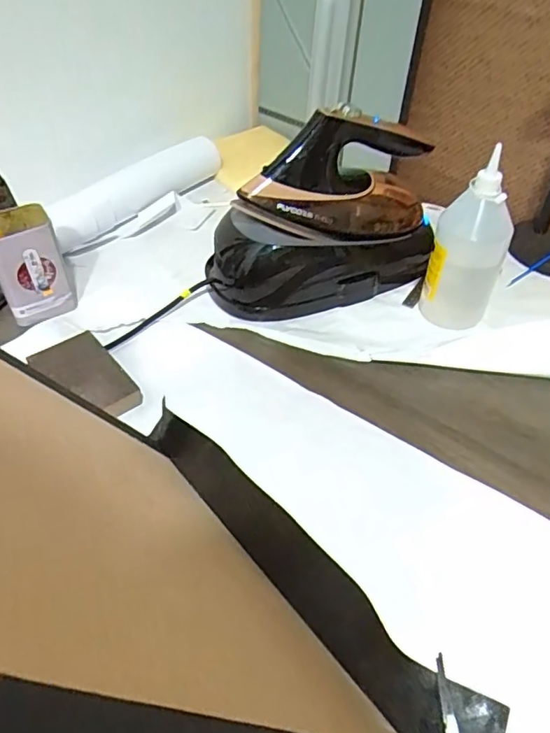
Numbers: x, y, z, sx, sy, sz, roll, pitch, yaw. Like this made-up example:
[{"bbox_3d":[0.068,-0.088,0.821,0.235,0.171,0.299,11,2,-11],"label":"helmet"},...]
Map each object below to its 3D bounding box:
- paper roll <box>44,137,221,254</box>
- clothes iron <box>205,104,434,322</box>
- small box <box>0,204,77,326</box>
[{"bbox_3d":[-0.206,-0.264,0.817,0.060,0.061,0.304,30,53,24],"label":"paper roll"},{"bbox_3d":[0.061,-0.180,0.637,0.283,0.183,0.129,-15,49,-15],"label":"clothes iron"},{"bbox_3d":[-0.286,-0.119,0.631,0.073,0.115,0.076,-18,48,-17],"label":"small box"}]

